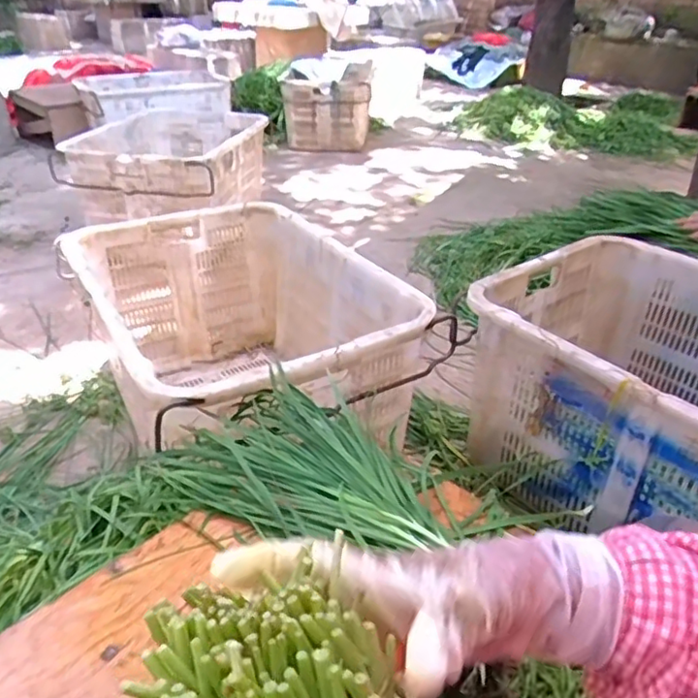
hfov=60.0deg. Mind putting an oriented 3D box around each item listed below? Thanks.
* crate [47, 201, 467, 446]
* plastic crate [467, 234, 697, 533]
[{"bbox_3d":[-0.211,-0.007,1.133,0.451,0.320,0.660,-17,37,-28],"label":"crate"},{"bbox_3d":[0.550,0.098,0.954,0.456,0.301,0.658,-22,39,-33],"label":"plastic crate"}]

